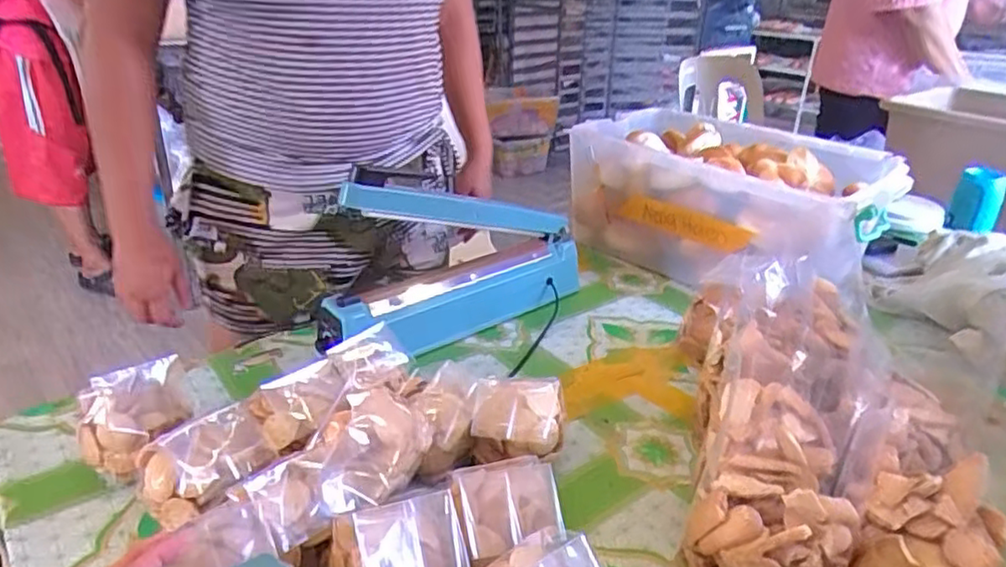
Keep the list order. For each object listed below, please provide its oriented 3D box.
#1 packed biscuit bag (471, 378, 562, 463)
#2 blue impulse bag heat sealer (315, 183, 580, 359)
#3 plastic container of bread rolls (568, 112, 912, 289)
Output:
[{"bbox_3d":[0.014,0.124,0.638,0.081,0.042,0.077,5,62,-1],"label":"packed biscuit bag"},{"bbox_3d":[-0.053,-0.046,0.864,0.398,0.222,0.069,-14,31,-29],"label":"blue impulse bag heat sealer"},{"bbox_3d":[0.367,-0.137,1.079,0.477,0.198,0.302,22,33,34],"label":"plastic container of bread rolls"}]

